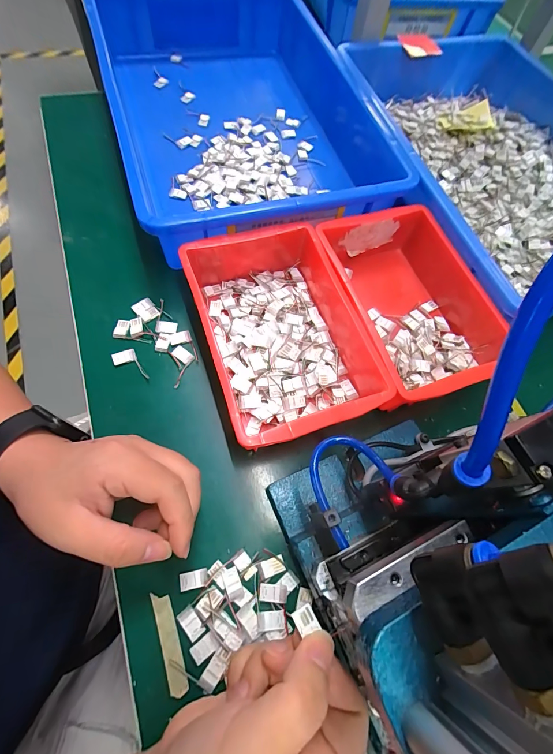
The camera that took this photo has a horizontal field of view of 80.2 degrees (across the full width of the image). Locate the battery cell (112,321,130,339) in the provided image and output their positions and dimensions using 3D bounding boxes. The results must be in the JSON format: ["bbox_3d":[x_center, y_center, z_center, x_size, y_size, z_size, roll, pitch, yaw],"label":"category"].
[{"bbox_3d":[-0.149,-0.047,0.315,0.012,0.004,0.018,12,67,0],"label":"battery cell"}]

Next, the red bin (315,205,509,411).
[{"bbox_3d":[0.127,-0.069,0.335,0.134,0.073,0.192,-15,70,-13],"label":"red bin"}]

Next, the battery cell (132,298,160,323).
[{"bbox_3d":[-0.130,-0.066,0.327,0.019,0.005,0.021,-35,75,-18],"label":"battery cell"}]

